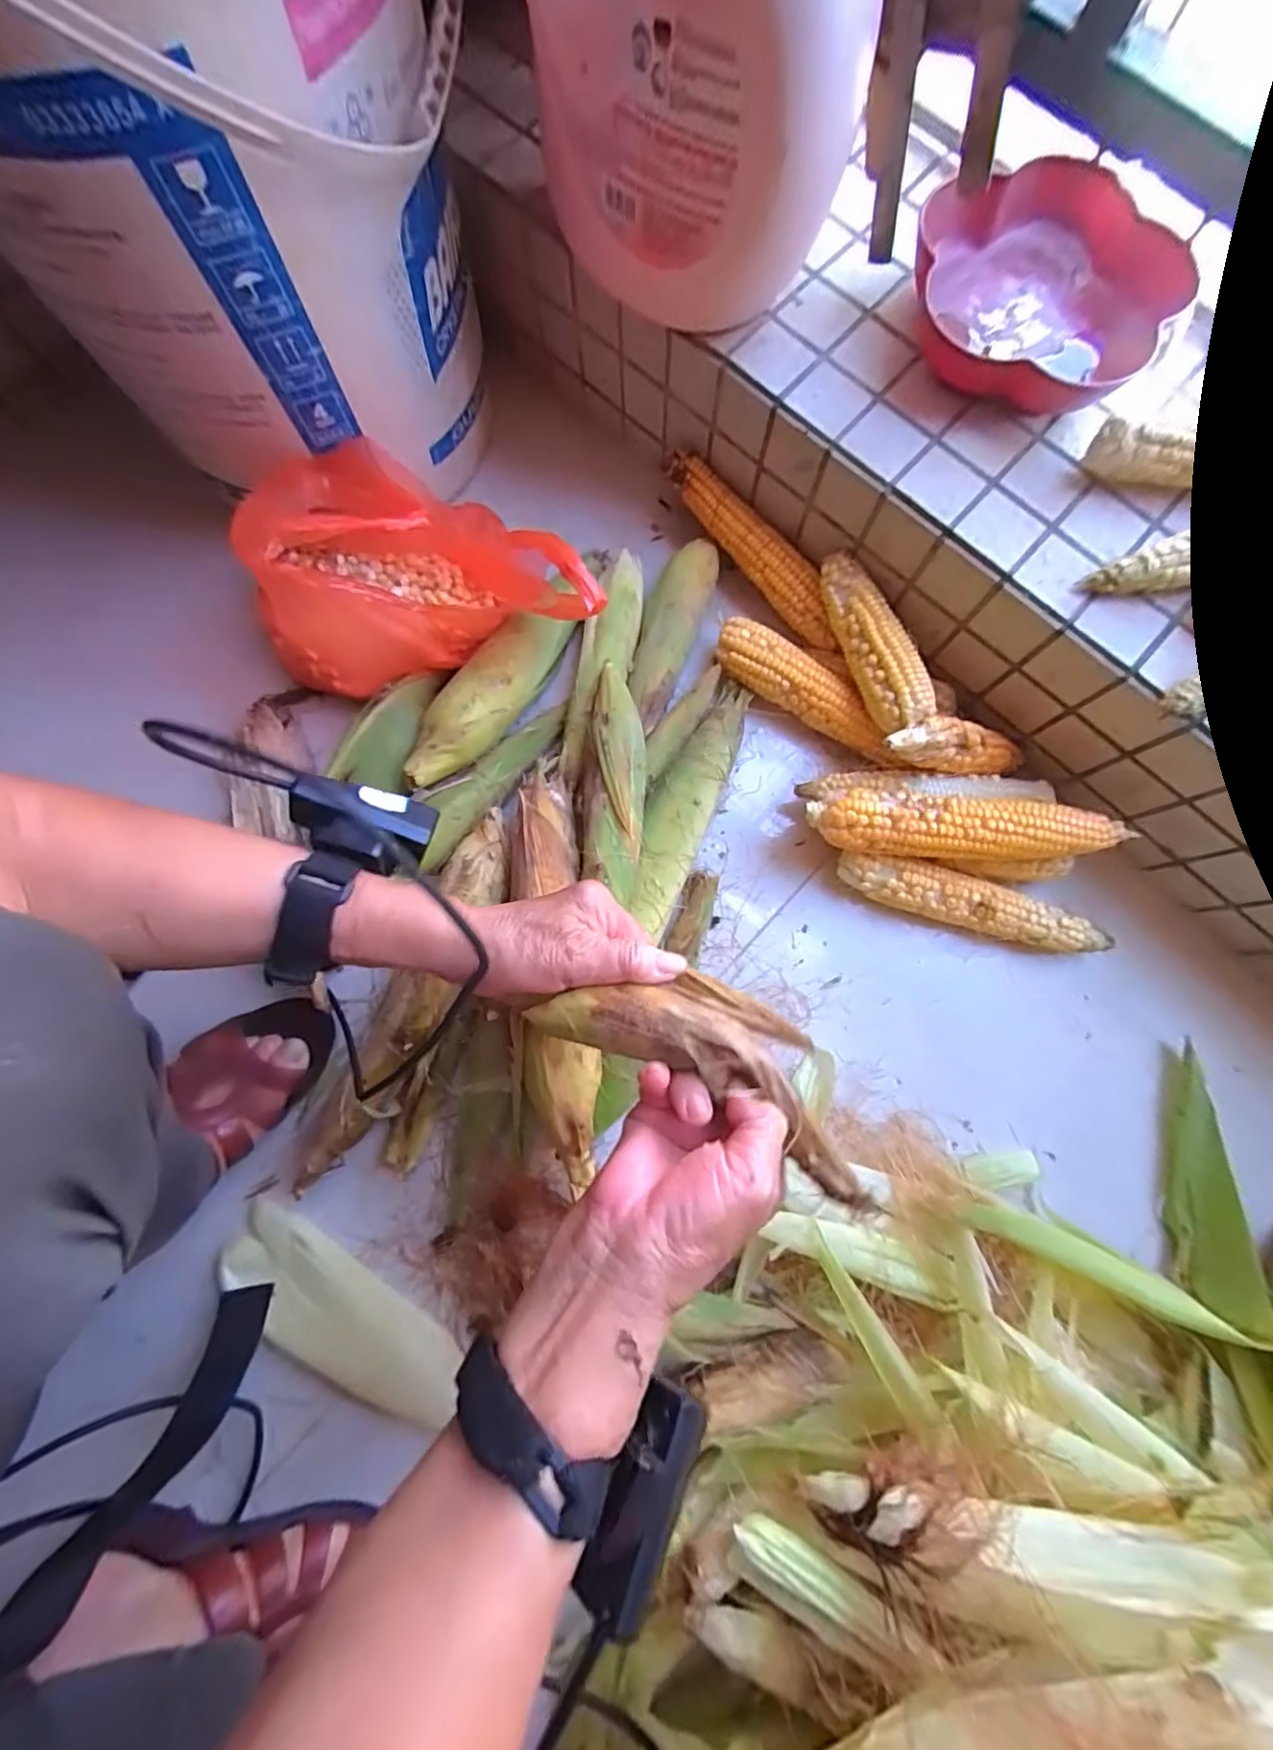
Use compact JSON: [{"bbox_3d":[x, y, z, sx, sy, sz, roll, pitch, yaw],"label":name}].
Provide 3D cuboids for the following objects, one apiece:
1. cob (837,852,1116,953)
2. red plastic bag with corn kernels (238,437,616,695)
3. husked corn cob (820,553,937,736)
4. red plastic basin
[{"bbox_3d":[0.260,0.023,0.466,0.207,0.041,0.038,18,80,2],"label":"cob"},{"bbox_3d":[-0.158,-0.229,0.414,0.256,0.139,0.140,-2,80,-2],"label":"red plastic bag with corn kernels"},{"bbox_3d":[0.183,-0.175,0.456,0.042,0.050,0.148,-16,81,-4],"label":"husked corn cob"},{"bbox_3d":[0.276,-0.403,0.408,0.167,0.044,0.167,0,80,-1],"label":"red plastic basin"}]

